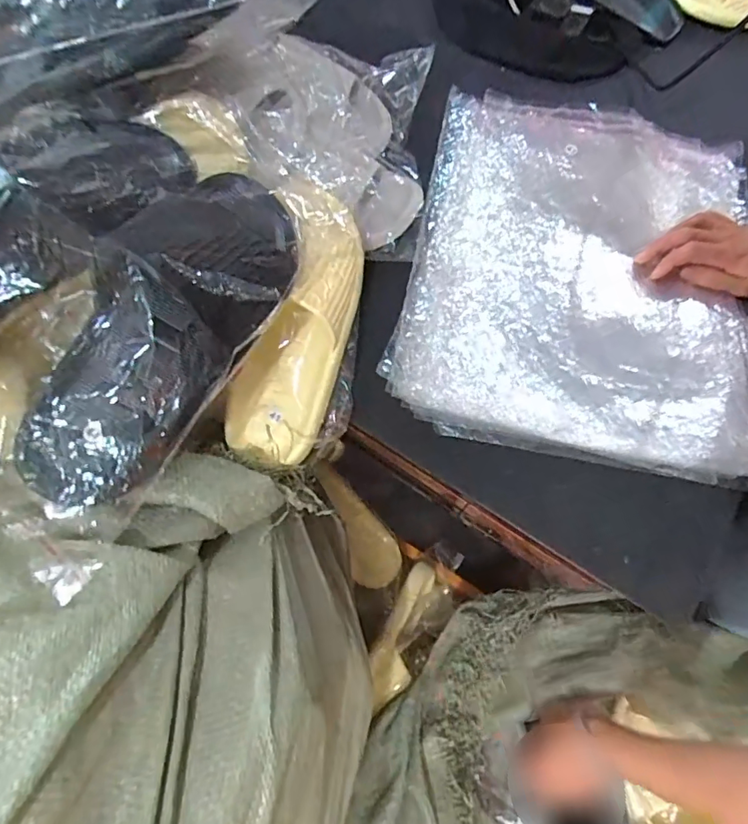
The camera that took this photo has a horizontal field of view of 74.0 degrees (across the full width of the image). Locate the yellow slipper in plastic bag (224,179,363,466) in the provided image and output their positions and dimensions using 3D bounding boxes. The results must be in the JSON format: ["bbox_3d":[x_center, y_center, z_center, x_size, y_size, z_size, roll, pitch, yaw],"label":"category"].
[{"bbox_3d":[-0.065,-0.068,0.439,0.085,0.069,0.229,16,92,7],"label":"yellow slipper in plastic bag"}]

